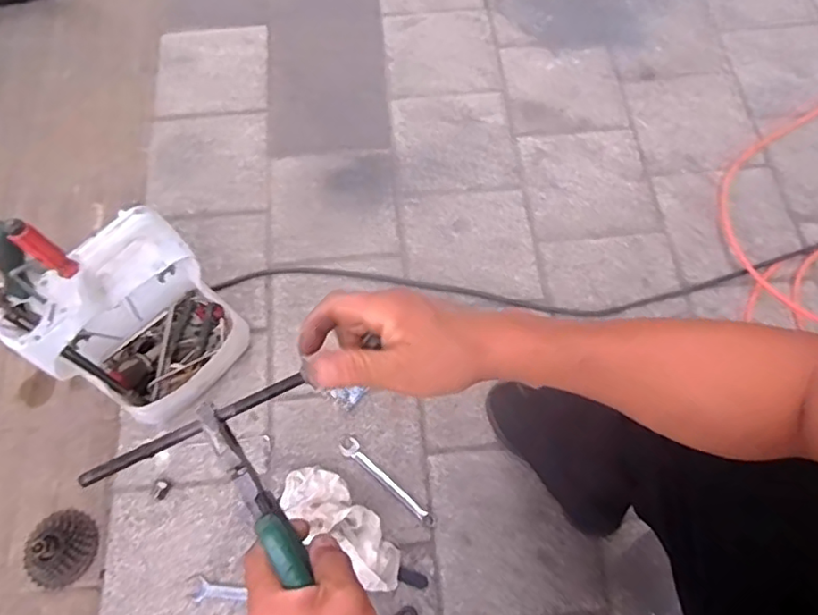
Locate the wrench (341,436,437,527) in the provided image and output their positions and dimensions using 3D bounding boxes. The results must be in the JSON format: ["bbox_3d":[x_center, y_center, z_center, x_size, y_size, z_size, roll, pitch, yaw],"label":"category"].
[{"bbox_3d":[-0.036,0.281,0.935,0.188,0.010,0.027,40,72,15],"label":"wrench"}]

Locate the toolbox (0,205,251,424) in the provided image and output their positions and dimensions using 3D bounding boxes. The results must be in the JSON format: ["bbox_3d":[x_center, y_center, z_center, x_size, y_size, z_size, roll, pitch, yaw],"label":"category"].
[{"bbox_3d":[-0.383,0.029,0.853,0.161,0.354,0.222,40,72,15],"label":"toolbox"}]

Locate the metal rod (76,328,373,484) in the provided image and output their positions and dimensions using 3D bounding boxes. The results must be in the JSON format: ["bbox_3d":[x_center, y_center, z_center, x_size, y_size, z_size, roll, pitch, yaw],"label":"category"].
[{"bbox_3d":[-0.147,0.083,0.405,0.156,0.013,0.010,-25,72,-17],"label":"metal rod"}]

